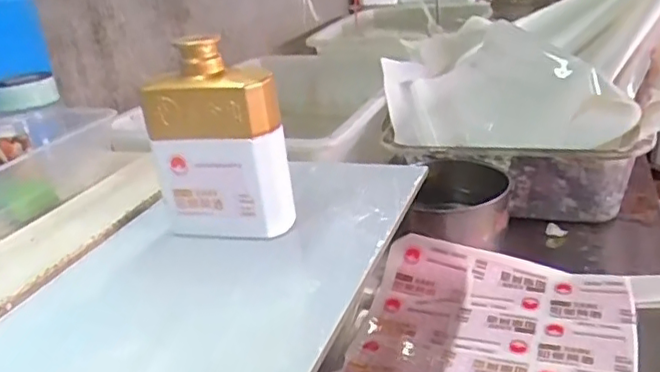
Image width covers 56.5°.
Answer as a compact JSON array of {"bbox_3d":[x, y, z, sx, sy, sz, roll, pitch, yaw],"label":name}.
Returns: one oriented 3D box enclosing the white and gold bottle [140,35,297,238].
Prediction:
[{"bbox_3d":[-0.089,-0.037,0.509,0.111,0.153,0.054,7,25,21],"label":"white and gold bottle"}]

